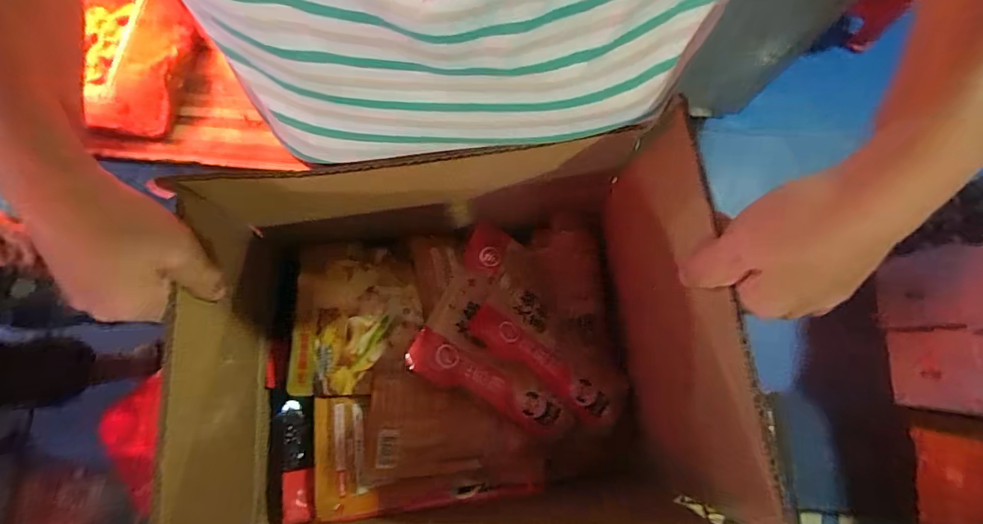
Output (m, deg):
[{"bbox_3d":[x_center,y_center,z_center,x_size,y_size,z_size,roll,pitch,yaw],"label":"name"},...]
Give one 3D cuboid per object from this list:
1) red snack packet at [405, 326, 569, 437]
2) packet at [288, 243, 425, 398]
[{"bbox_3d":[-0.001,0.114,0.414,0.161,0.013,0.039,31,75,-9],"label":"red snack packet"},{"bbox_3d":[-0.131,0.050,0.449,0.115,0.034,0.150,-3,75,-3],"label":"packet"}]

